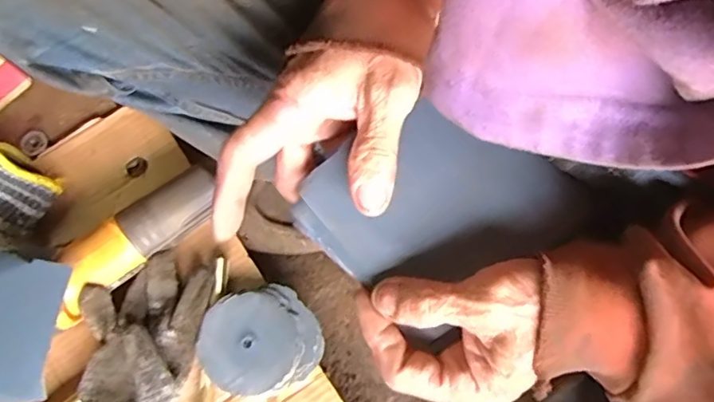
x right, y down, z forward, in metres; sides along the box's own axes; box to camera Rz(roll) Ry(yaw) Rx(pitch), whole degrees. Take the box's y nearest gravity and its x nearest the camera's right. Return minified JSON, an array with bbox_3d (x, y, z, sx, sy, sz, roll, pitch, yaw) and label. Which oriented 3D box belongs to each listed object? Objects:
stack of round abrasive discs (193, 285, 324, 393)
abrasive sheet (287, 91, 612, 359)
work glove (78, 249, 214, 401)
[{"bbox_3d":[-0.097,0.138,0.557,0.113,0.025,0.098,-17,74,-5],"label":"stack of round abrasive discs"},{"bbox_3d":[0.048,0.003,0.320,0.134,0.012,0.118,-39,89,-3],"label":"abrasive sheet"},{"bbox_3d":[-0.214,0.157,0.537,0.108,0.045,0.214,11,74,3],"label":"work glove"}]

